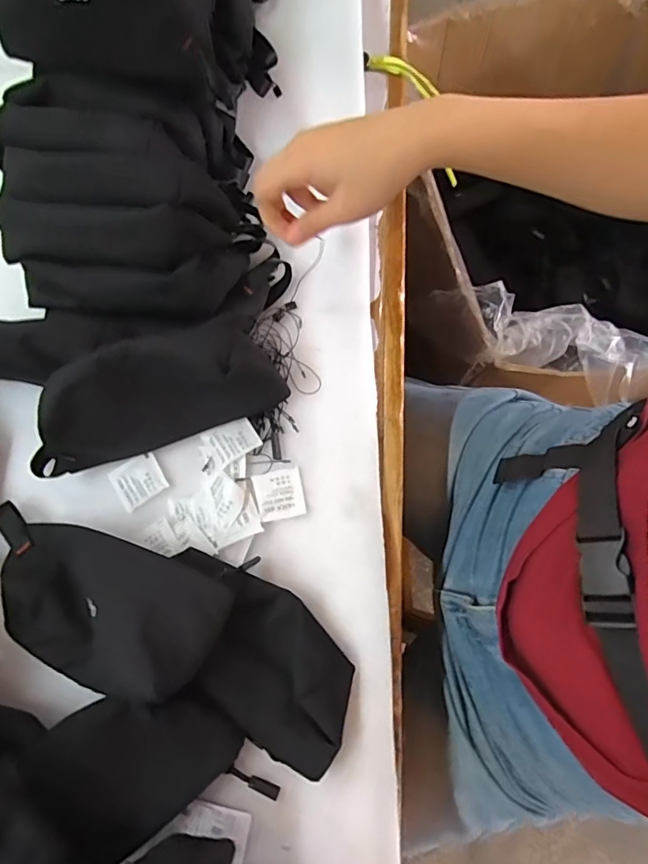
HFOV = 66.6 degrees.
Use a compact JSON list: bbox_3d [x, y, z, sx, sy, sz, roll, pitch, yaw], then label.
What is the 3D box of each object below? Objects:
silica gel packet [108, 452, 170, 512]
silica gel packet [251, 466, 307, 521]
[{"bbox_3d":[-0.157,0.041,0.420,0.041,0.004,0.037,-33,79,-6],"label":"silica gel packet"},{"bbox_3d":[-0.037,0.052,0.408,0.038,0.004,0.040,-14,78,-2],"label":"silica gel packet"}]

